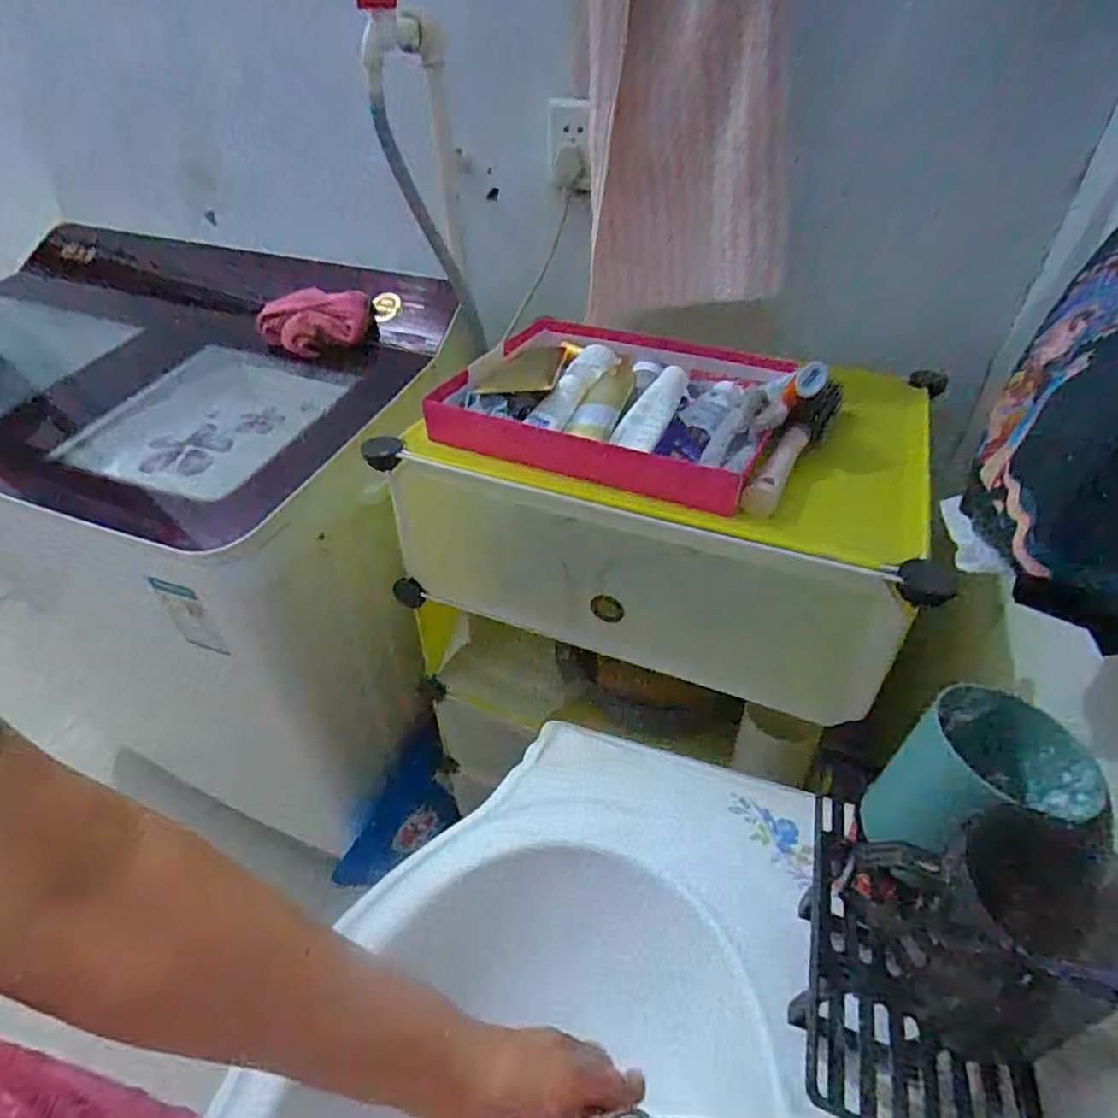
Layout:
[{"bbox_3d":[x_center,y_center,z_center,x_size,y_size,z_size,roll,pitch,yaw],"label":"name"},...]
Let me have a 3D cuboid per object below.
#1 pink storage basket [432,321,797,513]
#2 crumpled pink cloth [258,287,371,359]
[{"bbox_3d":[0.051,-0.160,0.602,0.305,0.043,0.256,16,43,19],"label":"pink storage basket"},{"bbox_3d":[-0.311,-0.296,0.800,0.140,0.075,0.075,-13,42,-13],"label":"crumpled pink cloth"}]

